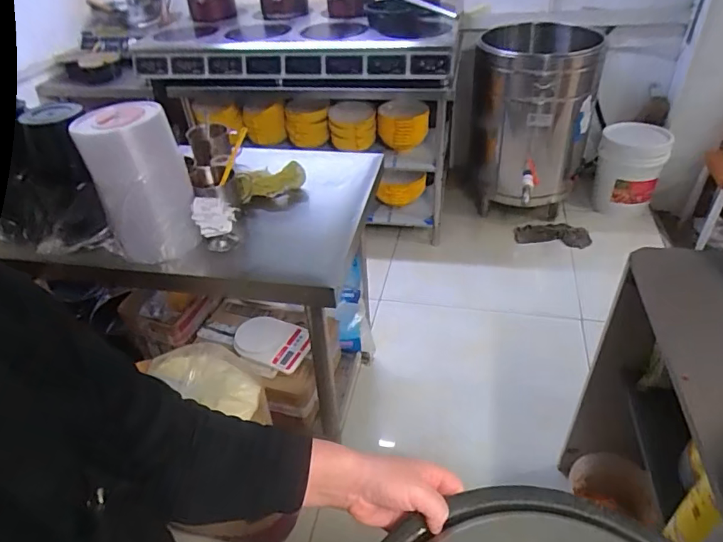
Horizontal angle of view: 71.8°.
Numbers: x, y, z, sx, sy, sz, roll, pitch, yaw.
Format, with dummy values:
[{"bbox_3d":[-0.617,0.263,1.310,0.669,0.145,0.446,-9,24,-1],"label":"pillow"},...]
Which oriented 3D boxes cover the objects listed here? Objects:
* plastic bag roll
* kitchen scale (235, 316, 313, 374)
[{"bbox_3d":[-0.450,-0.176,1.026,0.179,0.279,0.148,-21,41,-19],"label":"plastic bag roll"},{"bbox_3d":[-0.254,0.197,1.399,0.225,0.032,0.146,12,42,20],"label":"kitchen scale"}]

